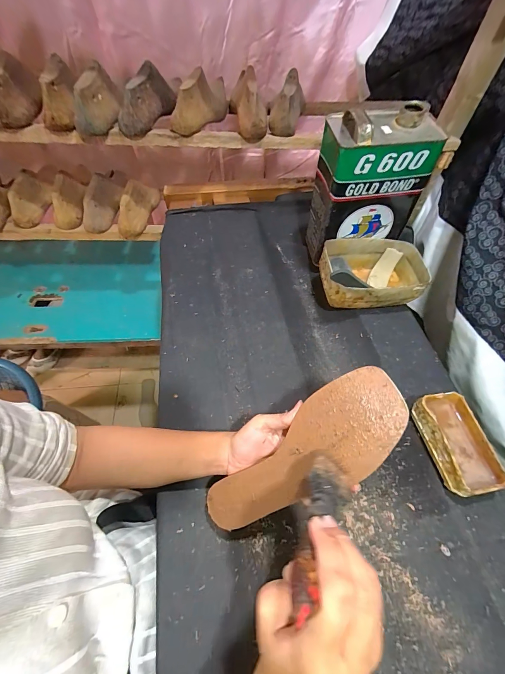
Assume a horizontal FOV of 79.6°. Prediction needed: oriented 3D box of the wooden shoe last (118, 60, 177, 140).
[{"bbox_3d":[-0.194,-0.433,0.557,0.056,0.074,0.146,19,56,8],"label":"wooden shoe last"}]

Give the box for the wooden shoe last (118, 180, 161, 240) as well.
[{"bbox_3d":[-0.269,-0.319,0.727,0.055,0.081,0.176,8,56,3],"label":"wooden shoe last"}]

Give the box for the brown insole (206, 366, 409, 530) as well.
[{"bbox_3d":[0.048,0.130,0.309,0.240,0.019,0.072,-39,60,14],"label":"brown insole"}]

